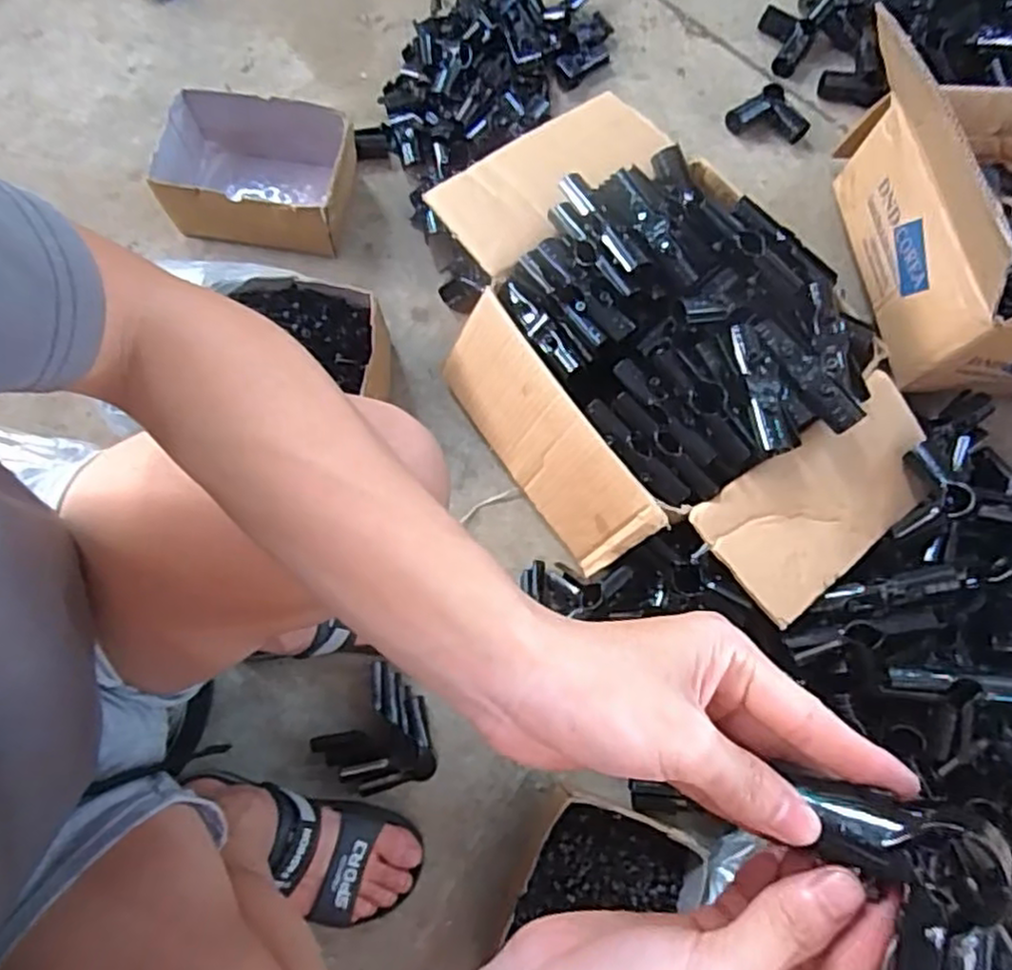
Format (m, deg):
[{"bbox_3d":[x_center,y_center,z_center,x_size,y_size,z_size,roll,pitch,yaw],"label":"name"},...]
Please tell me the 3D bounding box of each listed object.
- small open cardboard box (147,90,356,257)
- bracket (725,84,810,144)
[{"bbox_3d":[-0.306,-0.376,0.848,0.226,0.094,0.152,5,74,-1],"label":"small open cardboard box"},{"bbox_3d":[0.354,-0.489,0.942,0.076,0.032,0.086,-34,78,-11],"label":"bracket"}]

